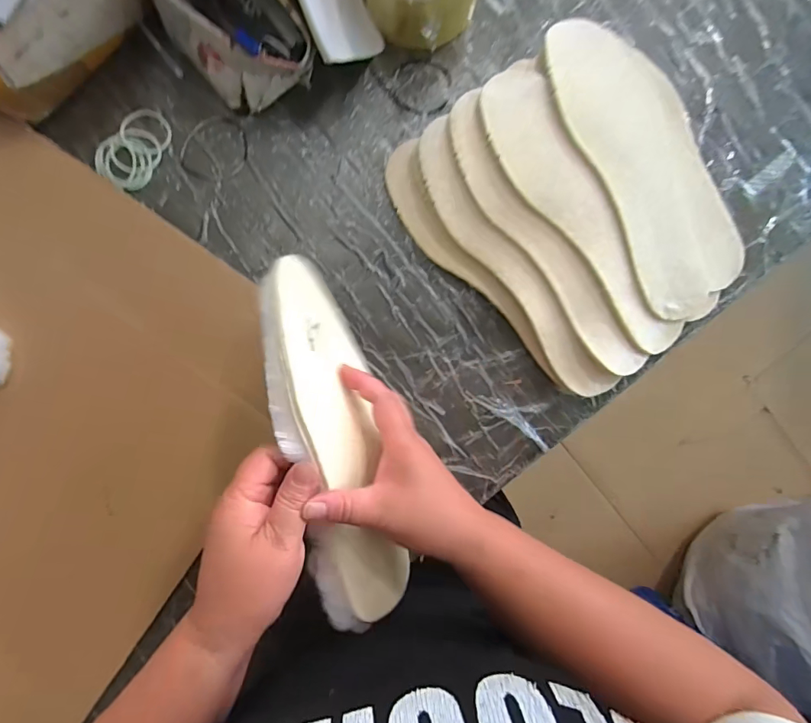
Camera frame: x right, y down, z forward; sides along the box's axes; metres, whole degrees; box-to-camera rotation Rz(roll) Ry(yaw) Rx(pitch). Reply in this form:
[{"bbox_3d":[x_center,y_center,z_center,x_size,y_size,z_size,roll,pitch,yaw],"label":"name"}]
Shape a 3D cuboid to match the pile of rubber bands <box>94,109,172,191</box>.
[{"bbox_3d":[-0.251,-0.196,0.413,0.049,0.007,0.077,36,90,-3],"label":"pile of rubber bands"}]

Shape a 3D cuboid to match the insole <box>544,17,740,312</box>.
[{"bbox_3d":[0.215,-0.176,0.394,0.110,0.015,0.266,-27,95,-2],"label":"insole"}]

